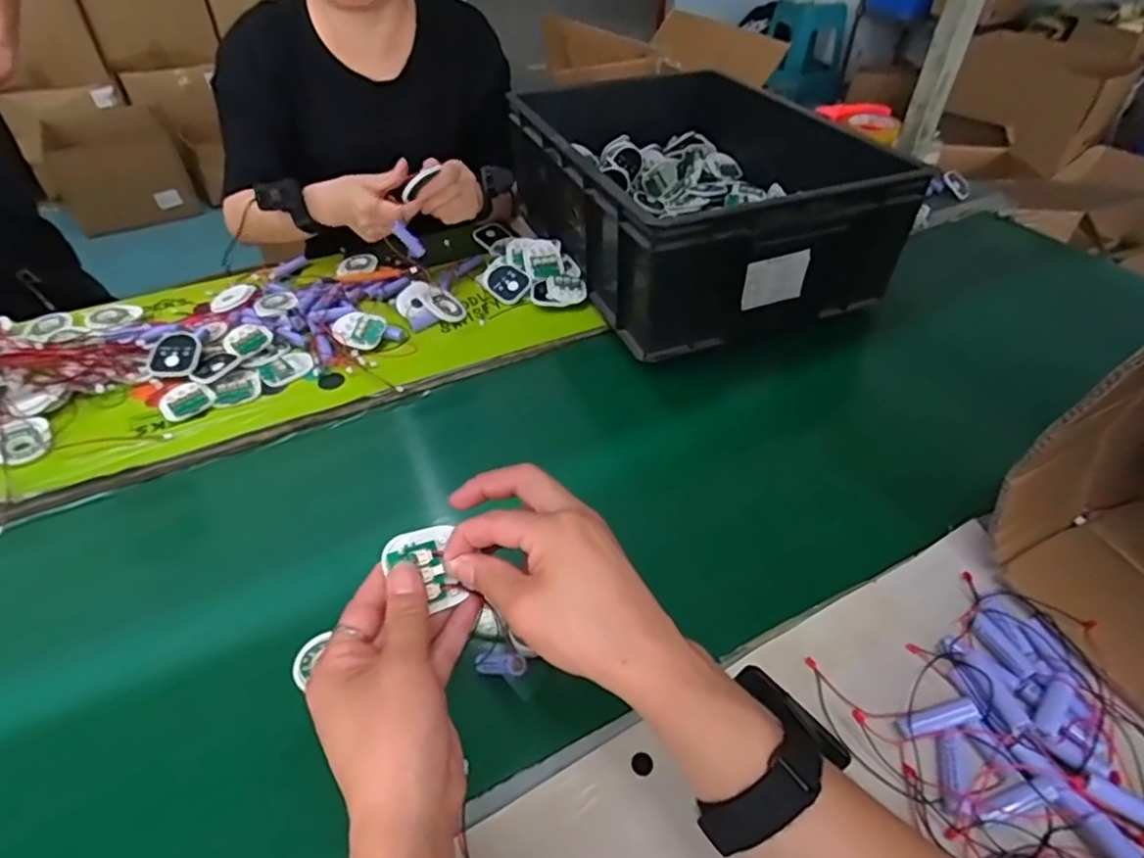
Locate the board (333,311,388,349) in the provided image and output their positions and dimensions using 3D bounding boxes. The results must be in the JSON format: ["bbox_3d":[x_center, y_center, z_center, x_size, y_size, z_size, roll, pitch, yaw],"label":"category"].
[{"bbox_3d":[-0.245,-0.116,0.724,0.059,0.006,0.048,18,64,7],"label":"board"}]

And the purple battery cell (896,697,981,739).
[{"bbox_3d":[0.239,0.190,0.410,0.051,0.015,0.013,-17,45,4],"label":"purple battery cell"}]

